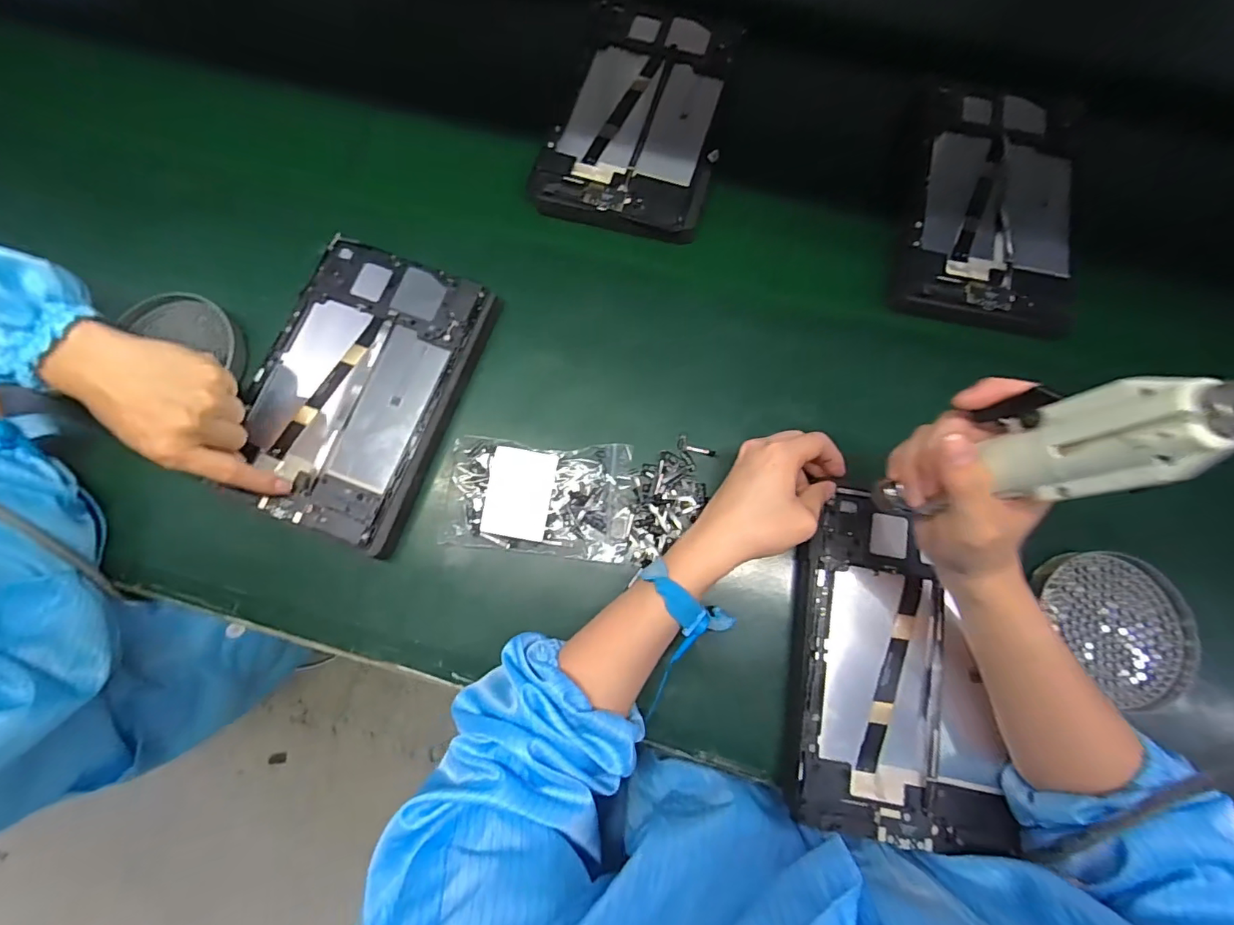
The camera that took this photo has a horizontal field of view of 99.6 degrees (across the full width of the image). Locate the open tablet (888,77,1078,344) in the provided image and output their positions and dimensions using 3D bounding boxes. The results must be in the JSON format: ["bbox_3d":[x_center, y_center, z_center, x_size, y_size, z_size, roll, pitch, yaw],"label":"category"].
[{"bbox_3d":[0.344,-0.244,0.481,0.152,0.018,0.270,10,77,4],"label":"open tablet"}]

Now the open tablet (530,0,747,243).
[{"bbox_3d":[0.023,-0.336,0.504,0.157,0.013,0.241,14,79,6],"label":"open tablet"}]

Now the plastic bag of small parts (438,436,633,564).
[{"bbox_3d":[-0.064,0.028,0.427,0.149,0.029,0.089,4,81,3],"label":"plastic bag of small parts"}]

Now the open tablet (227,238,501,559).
[{"bbox_3d":[-0.218,-0.063,0.441,0.159,0.015,0.239,18,79,4],"label":"open tablet"}]

